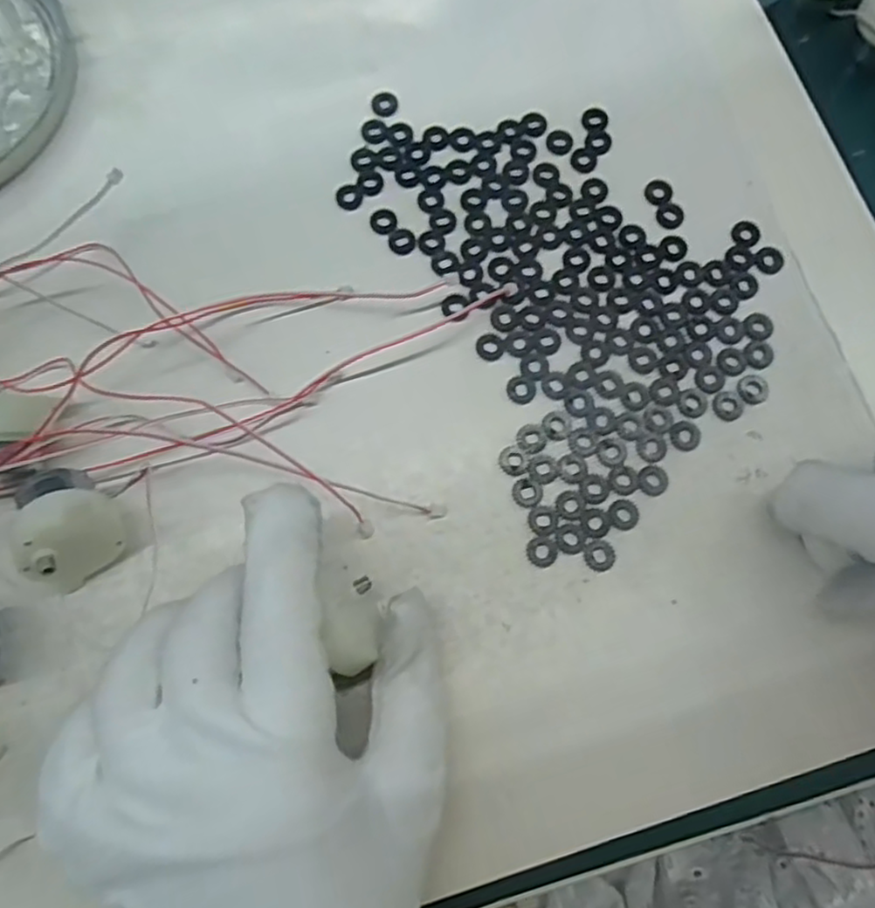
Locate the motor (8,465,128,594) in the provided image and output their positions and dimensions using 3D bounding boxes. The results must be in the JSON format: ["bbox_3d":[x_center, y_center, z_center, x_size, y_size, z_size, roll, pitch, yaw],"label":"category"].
[{"bbox_3d":[-0.122,0.026,0.228,0.023,0.035,0.035,5,50,42],"label":"motor"}]

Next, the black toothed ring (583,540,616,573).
[{"bbox_3d":[0.055,0.034,0.236,0.011,0.004,0.011,0,76,1],"label":"black toothed ring"}]

